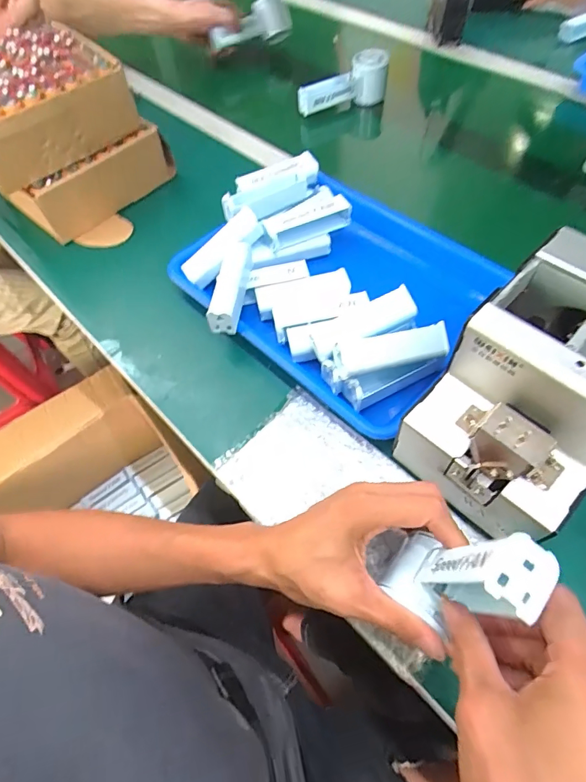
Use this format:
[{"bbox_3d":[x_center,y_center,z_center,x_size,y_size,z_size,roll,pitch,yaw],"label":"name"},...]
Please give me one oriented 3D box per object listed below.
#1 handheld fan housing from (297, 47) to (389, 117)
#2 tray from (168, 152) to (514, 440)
[{"bbox_3d":[0.075,-0.477,0.683,0.146,0.063,0.049,-16,59,-5],"label":"handheld fan housing"},{"bbox_3d":[0.057,-0.118,0.476,0.295,0.074,0.258,35,67,22],"label":"tray"}]

